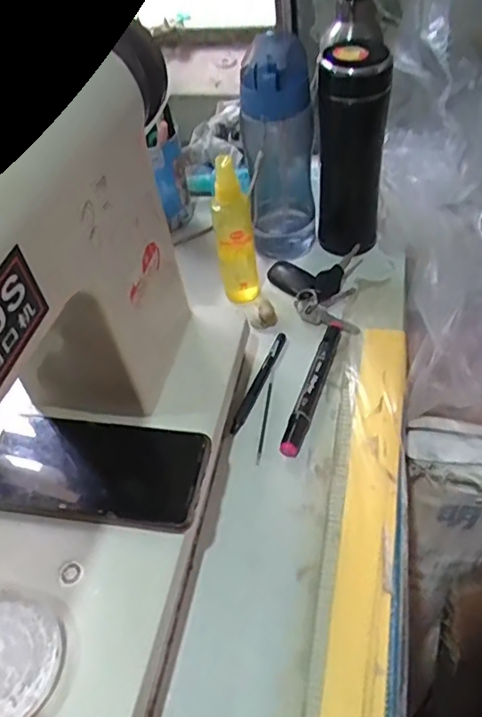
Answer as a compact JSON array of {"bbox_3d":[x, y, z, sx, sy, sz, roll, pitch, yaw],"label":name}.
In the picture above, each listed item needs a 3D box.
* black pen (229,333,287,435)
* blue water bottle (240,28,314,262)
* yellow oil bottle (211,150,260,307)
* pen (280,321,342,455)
[{"bbox_3d":[0.017,0.022,0.555,0.011,0.005,0.119,16,54,19],"label":"black pen"},{"bbox_3d":[0.039,-0.207,0.609,0.067,0.212,0.064,-2,49,8],"label":"blue water bottle"},{"bbox_3d":[-0.007,-0.121,0.585,0.037,0.153,0.033,-10,47,2],"label":"yellow oil bottle"},{"bbox_3d":[0.069,0.021,0.541,0.016,0.015,0.158,14,53,17],"label":"pen"}]

